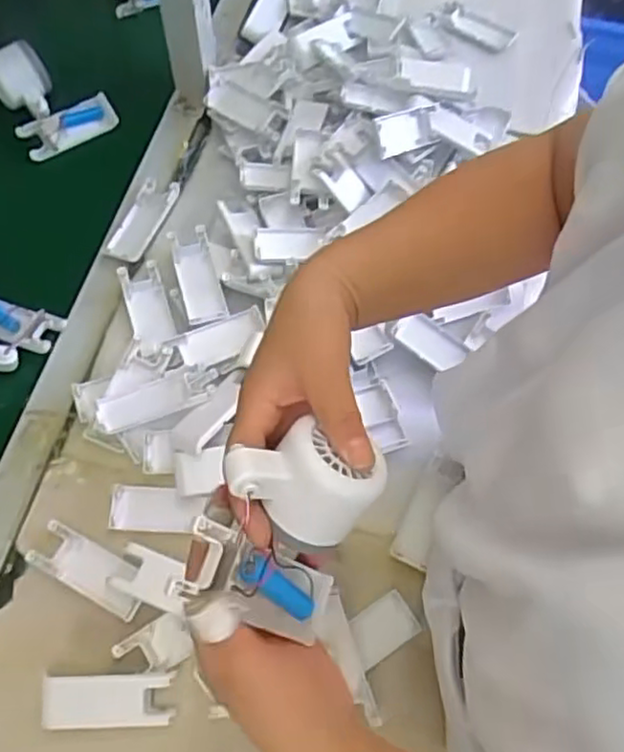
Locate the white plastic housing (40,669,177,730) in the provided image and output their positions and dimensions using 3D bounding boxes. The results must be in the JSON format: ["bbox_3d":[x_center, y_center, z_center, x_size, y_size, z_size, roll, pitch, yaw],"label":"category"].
[{"bbox_3d":[-0.159,0.254,0.521,0.098,0.032,0.039,-1,67,-1],"label":"white plastic housing"}]

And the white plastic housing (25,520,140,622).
[{"bbox_3d":[-0.188,0.163,0.562,0.103,0.011,0.040,26,69,10],"label":"white plastic housing"}]

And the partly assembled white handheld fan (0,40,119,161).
[{"bbox_3d":[-0.300,-0.325,0.762,0.108,0.053,0.118,-29,70,-12],"label":"partly assembled white handheld fan"}]

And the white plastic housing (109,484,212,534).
[{"bbox_3d":[-0.135,0.116,0.585,0.084,0.011,0.040,2,67,0],"label":"white plastic housing"}]

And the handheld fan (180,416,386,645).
[{"bbox_3d":[-0.013,0.079,0.346,0.068,0.068,0.095,24,69,9],"label":"handheld fan"}]

